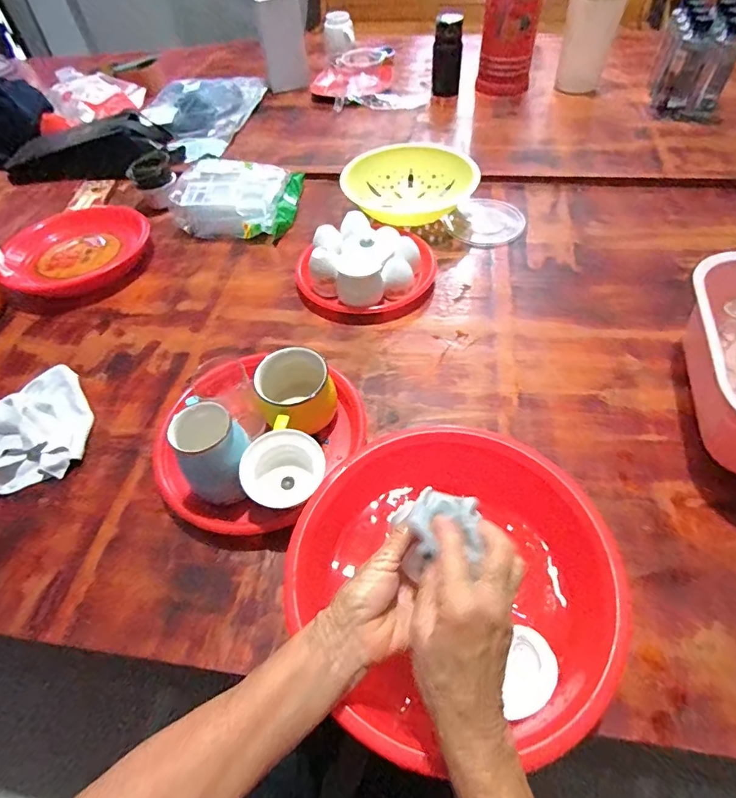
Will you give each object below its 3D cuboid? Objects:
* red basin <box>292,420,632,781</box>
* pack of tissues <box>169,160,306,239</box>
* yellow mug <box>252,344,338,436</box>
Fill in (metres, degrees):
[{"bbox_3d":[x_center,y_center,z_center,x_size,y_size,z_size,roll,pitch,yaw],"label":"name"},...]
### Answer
[{"bbox_3d":[0.071,0.171,0.423,0.252,0.100,0.271,-3,53,3],"label":"red basin"},{"bbox_3d":[-0.255,-0.399,0.892,0.228,0.072,0.194,4,54,8],"label":"pack of tissues"},{"bbox_3d":[-0.091,-0.008,0.582,0.092,0.079,0.090,-3,53,3],"label":"yellow mug"}]

